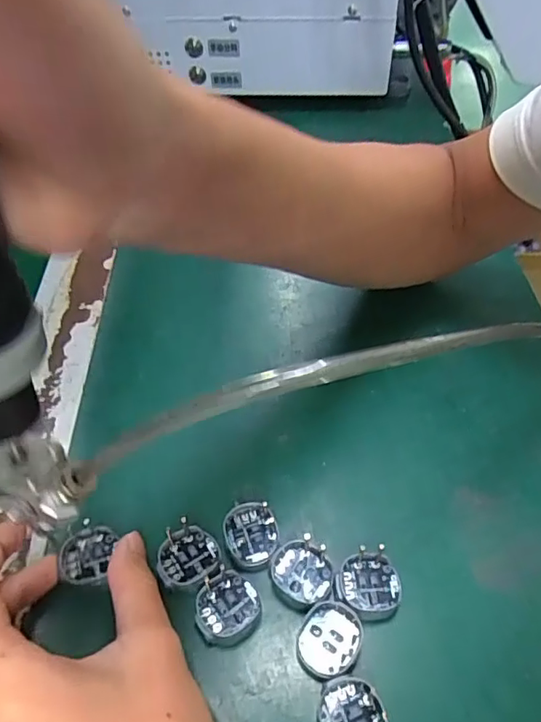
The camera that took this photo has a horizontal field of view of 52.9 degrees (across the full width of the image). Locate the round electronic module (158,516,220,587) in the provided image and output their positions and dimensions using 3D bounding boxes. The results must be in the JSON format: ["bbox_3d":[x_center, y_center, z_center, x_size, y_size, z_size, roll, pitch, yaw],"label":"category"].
[{"bbox_3d":[-0.037,0.089,0.250,0.026,0.005,0.028,-1,49,1],"label":"round electronic module"}]

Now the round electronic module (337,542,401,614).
[{"bbox_3d":[0.043,0.099,0.243,0.027,0.010,0.027,-1,49,1],"label":"round electronic module"}]

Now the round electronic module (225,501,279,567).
[{"bbox_3d":[-0.009,0.081,0.257,0.024,0.007,0.027,-7,49,-4],"label":"round electronic module"}]

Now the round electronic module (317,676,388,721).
[{"bbox_3d":[0.031,0.139,0.210,0.025,0.012,0.027,-6,49,-4],"label":"round electronic module"}]

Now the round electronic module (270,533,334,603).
[{"bbox_3d":[0.014,0.095,0.245,0.026,0.008,0.028,-1,49,1],"label":"round electronic module"}]

